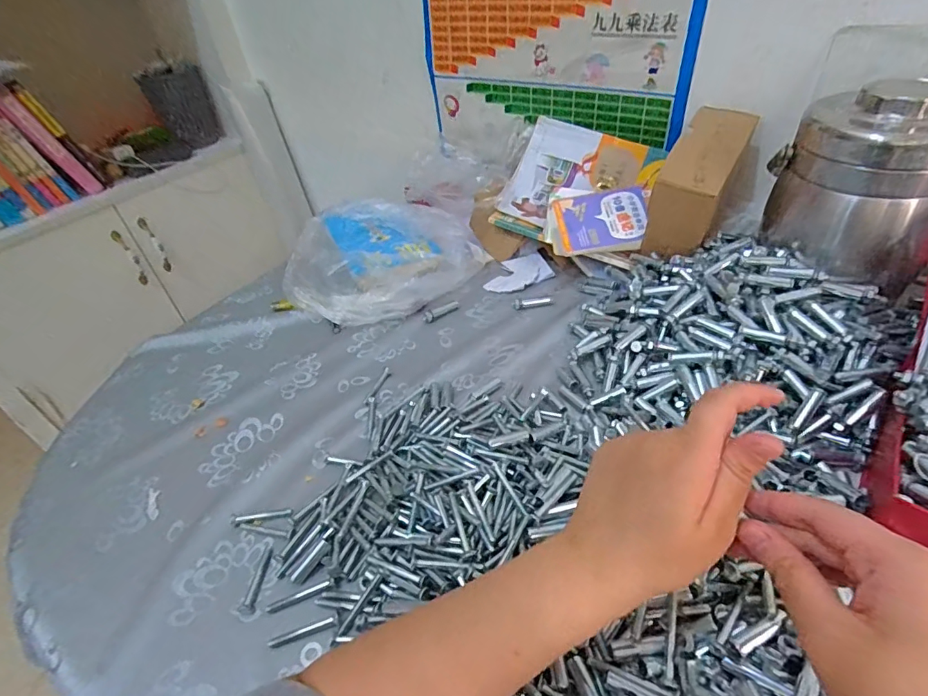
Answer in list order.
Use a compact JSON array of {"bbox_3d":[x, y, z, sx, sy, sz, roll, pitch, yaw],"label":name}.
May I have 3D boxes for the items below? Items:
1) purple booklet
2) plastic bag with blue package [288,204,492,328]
[{"bbox_3d":[0.186,-0.178,0.670,0.126,0.016,0.096,-4,68,5],"label":"purple booklet"},{"bbox_3d":[-0.124,-0.139,0.737,0.266,0.077,0.236,-14,40,-7],"label":"plastic bag with blue package"}]

